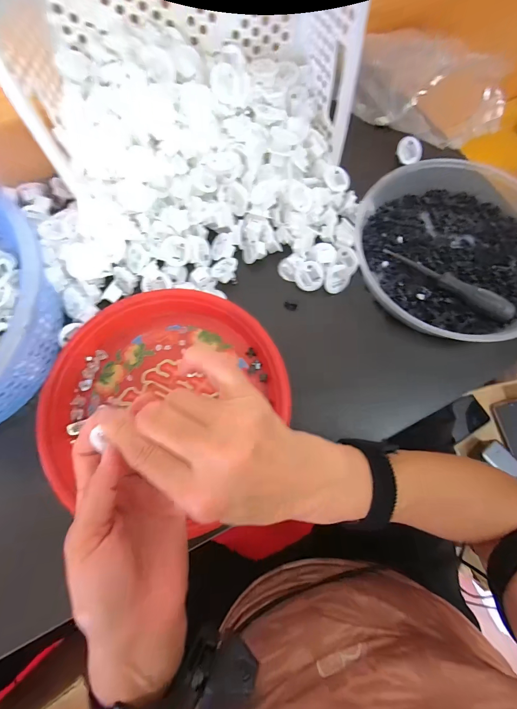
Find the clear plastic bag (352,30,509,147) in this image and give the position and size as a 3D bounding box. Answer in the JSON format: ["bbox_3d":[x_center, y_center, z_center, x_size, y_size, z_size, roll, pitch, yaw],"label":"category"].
[{"bbox_3d":[0.220,-0.351,0.410,0.198,0.053,0.104,38,78,10],"label":"clear plastic bag"}]

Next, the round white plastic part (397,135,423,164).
[{"bbox_3d":[0.202,-0.272,0.412,0.033,0.004,0.035,-4,112,-10],"label":"round white plastic part"}]

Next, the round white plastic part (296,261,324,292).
[{"bbox_3d":[0.060,-0.092,0.363,0.032,0.011,0.032,2,99,16],"label":"round white plastic part"}]

